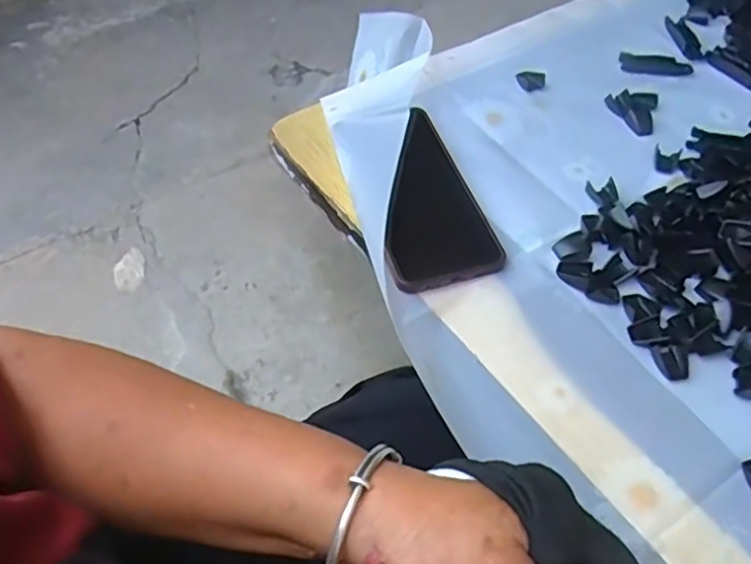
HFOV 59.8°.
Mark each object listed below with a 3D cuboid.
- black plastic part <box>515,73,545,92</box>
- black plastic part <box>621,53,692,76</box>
[{"bbox_3d":[0.134,-0.174,0.566,0.024,0.007,0.022,15,55,10],"label":"black plastic part"},{"bbox_3d":[0.253,-0.195,0.587,0.067,0.004,0.026,1,63,-7],"label":"black plastic part"}]

